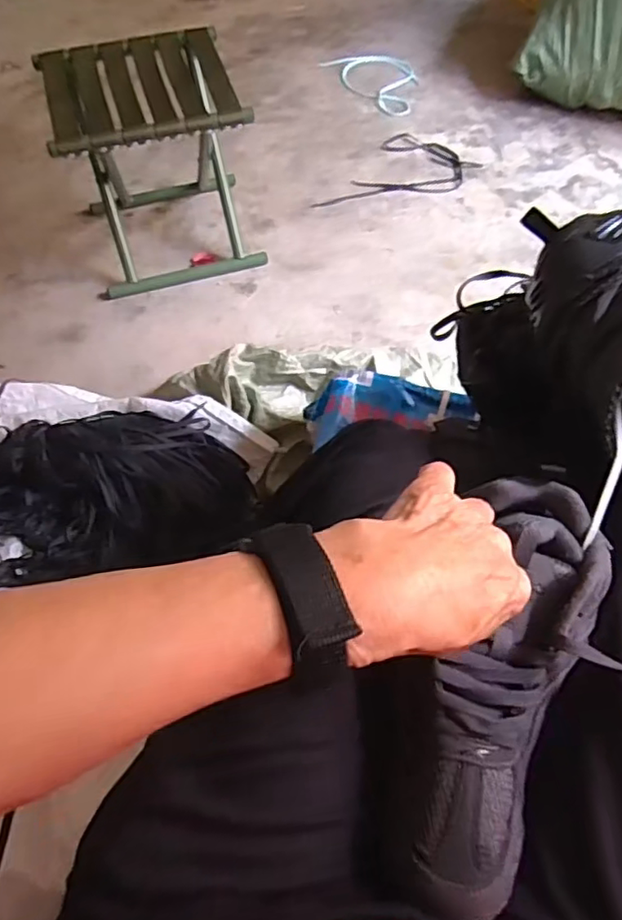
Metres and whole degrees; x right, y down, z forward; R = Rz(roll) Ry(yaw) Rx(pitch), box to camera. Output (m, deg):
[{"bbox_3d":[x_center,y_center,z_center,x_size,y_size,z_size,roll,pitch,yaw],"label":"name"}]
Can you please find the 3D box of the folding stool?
[{"bbox_3d":[-0.267,-0.518,1.061,0.284,0.310,0.265,-14,61,-8],"label":"folding stool"}]

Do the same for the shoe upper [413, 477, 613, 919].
[{"bbox_3d":[0.110,0.121,0.340,0.077,0.063,0.238,21,68,13],"label":"shoe upper"}]

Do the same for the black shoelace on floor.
[{"bbox_3d":[0.189,-0.591,1.272,0.209,0.006,0.319,34,65,17],"label":"black shoelace on floor"}]

